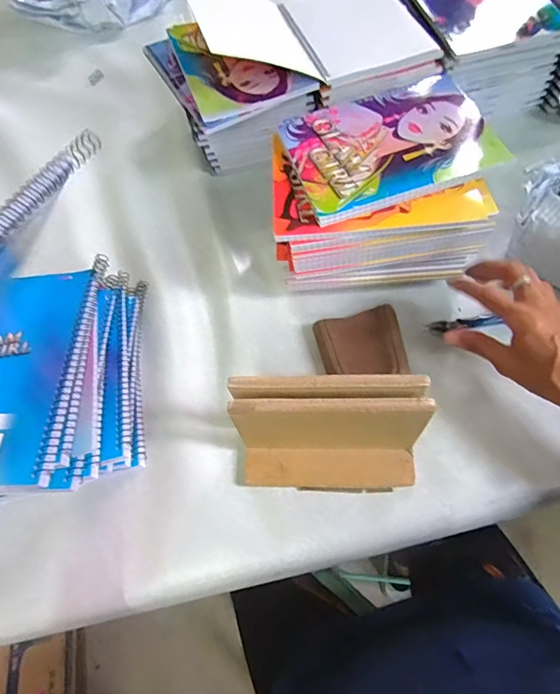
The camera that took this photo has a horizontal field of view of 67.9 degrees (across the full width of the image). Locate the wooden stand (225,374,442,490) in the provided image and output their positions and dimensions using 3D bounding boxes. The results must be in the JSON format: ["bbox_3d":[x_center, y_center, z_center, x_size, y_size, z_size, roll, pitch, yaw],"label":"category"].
[{"bbox_3d":[0.043,0.079,0.359,0.156,0.114,0.068,1,63,5],"label":"wooden stand"}]

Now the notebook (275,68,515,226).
[{"bbox_3d":[0.110,-0.209,0.427,0.198,0.020,0.148,-17,63,-5],"label":"notebook"}]

